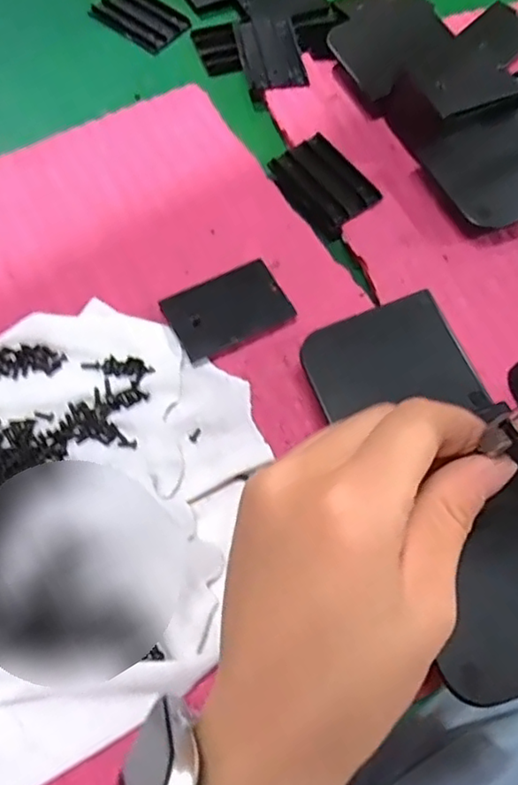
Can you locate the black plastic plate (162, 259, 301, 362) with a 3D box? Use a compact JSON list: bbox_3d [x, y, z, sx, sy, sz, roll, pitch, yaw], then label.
[{"bbox_3d":[-0.014,-0.040,0.297,0.055,0.004,0.036,-27,69,-15],"label":"black plastic plate"}]

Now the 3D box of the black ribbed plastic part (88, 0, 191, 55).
[{"bbox_3d":[-0.073,-0.233,0.389,0.054,0.004,0.037,38,69,13],"label":"black ribbed plastic part"}]

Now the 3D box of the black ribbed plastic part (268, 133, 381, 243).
[{"bbox_3d":[0.034,-0.110,0.332,0.041,0.006,0.053,-35,72,-17],"label":"black ribbed plastic part"}]

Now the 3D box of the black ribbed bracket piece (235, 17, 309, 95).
[{"bbox_3d":[0.008,-0.201,0.373,0.034,0.004,0.059,-9,66,-7],"label":"black ribbed bracket piece"}]

